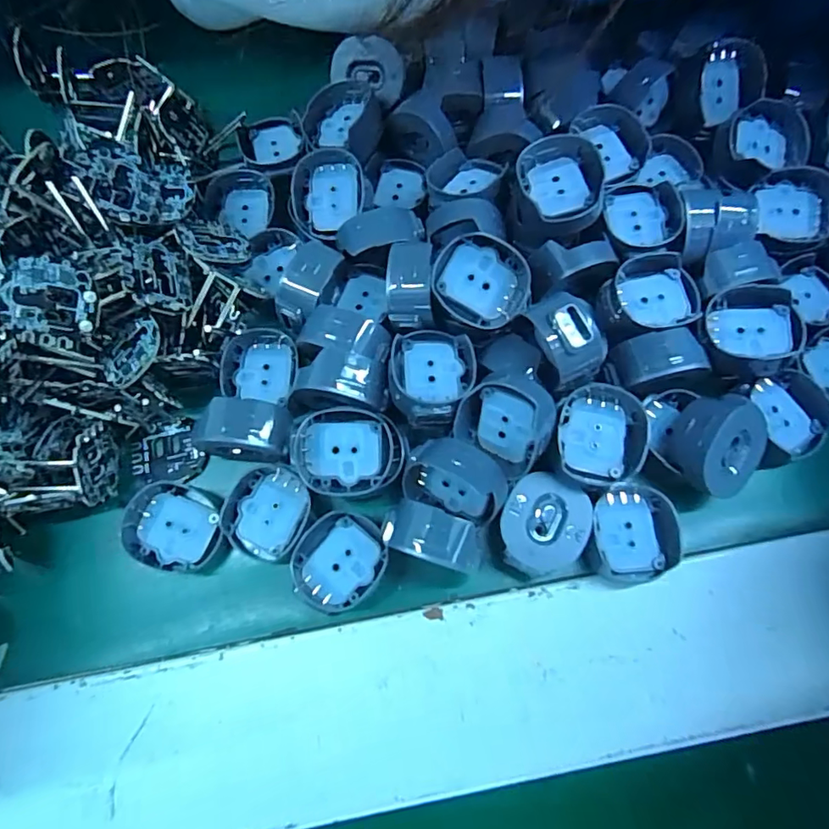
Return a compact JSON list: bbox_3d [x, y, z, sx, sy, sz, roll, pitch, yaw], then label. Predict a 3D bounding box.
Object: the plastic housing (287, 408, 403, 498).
[{"bbox_3d":[-0.020,0.012,0.154,0.032,0.014,0.024,-7,75,-3],"label":"plastic housing"}]

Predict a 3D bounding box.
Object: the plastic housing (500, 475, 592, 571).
[{"bbox_3d":[0.038,0.033,0.153,0.024,0.013,0.027,23,75,5],"label":"plastic housing"}]

